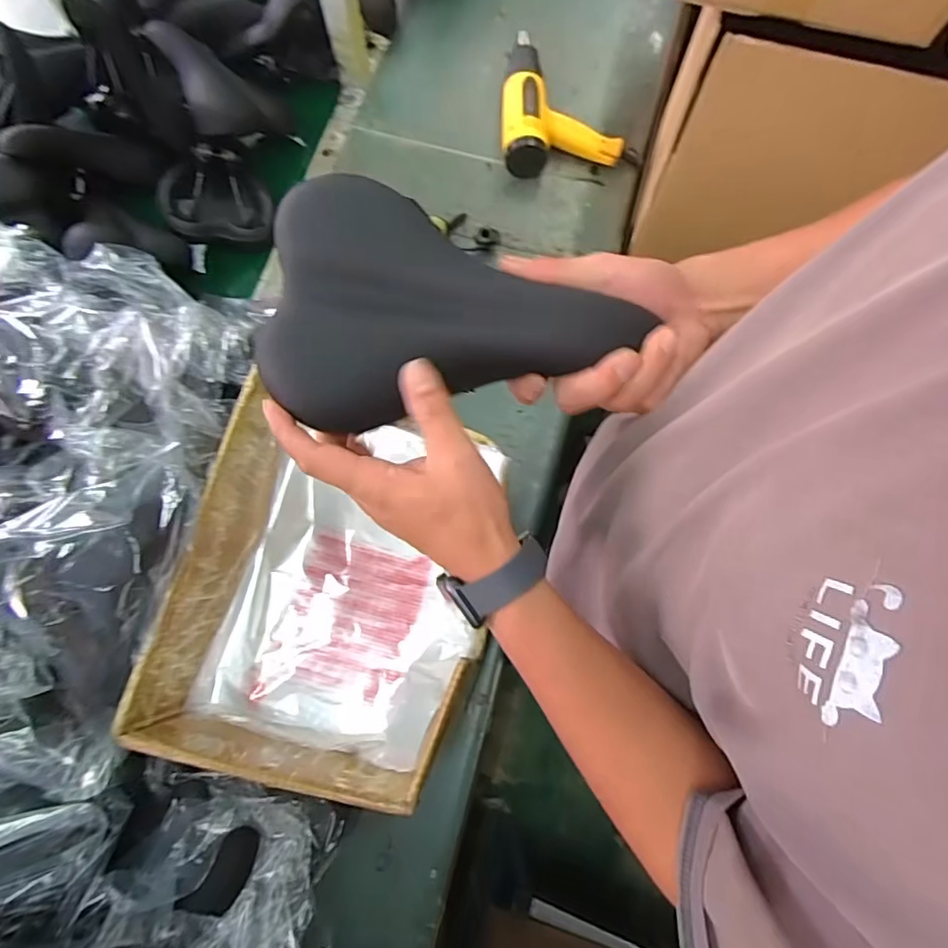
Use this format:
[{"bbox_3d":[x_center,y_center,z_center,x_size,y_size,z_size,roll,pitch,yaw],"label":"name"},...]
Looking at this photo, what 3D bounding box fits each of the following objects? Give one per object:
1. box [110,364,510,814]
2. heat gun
[{"bbox_3d":[-0.141,0.114,0.628,0.306,0.169,0.408,15,76,3],"label":"box"},{"bbox_3d":[0.144,-0.634,0.926,0.200,0.069,0.259,-2,76,-1],"label":"heat gun"}]

